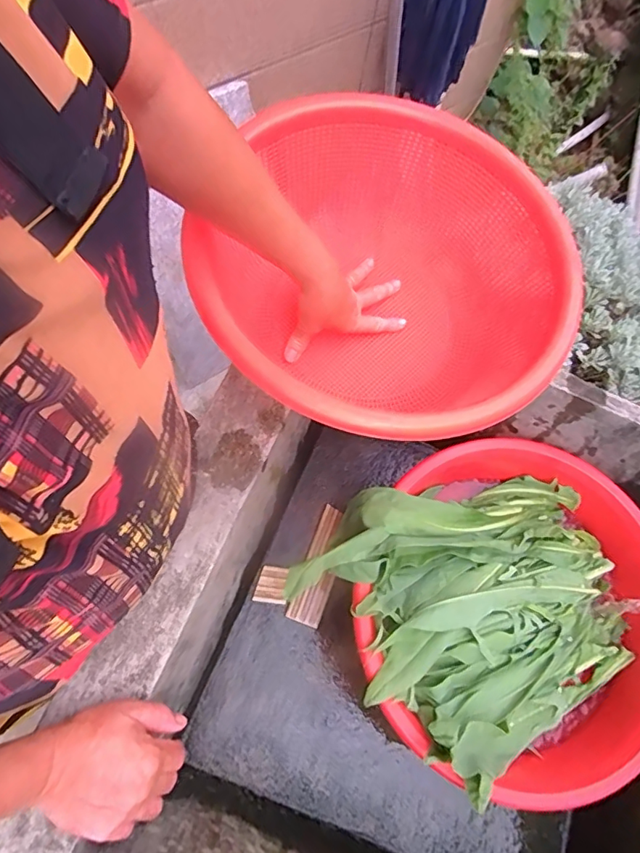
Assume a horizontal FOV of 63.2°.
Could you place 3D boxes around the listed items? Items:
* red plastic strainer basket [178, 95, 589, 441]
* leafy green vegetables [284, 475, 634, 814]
[{"bbox_3d":[0.060,-0.154,0.564,0.371,0.199,0.363,0,72,0],"label":"red plastic strainer basket"},{"bbox_3d":[0.204,0.205,0.639,0.378,0.130,0.355,-32,77,-14],"label":"leafy green vegetables"}]

